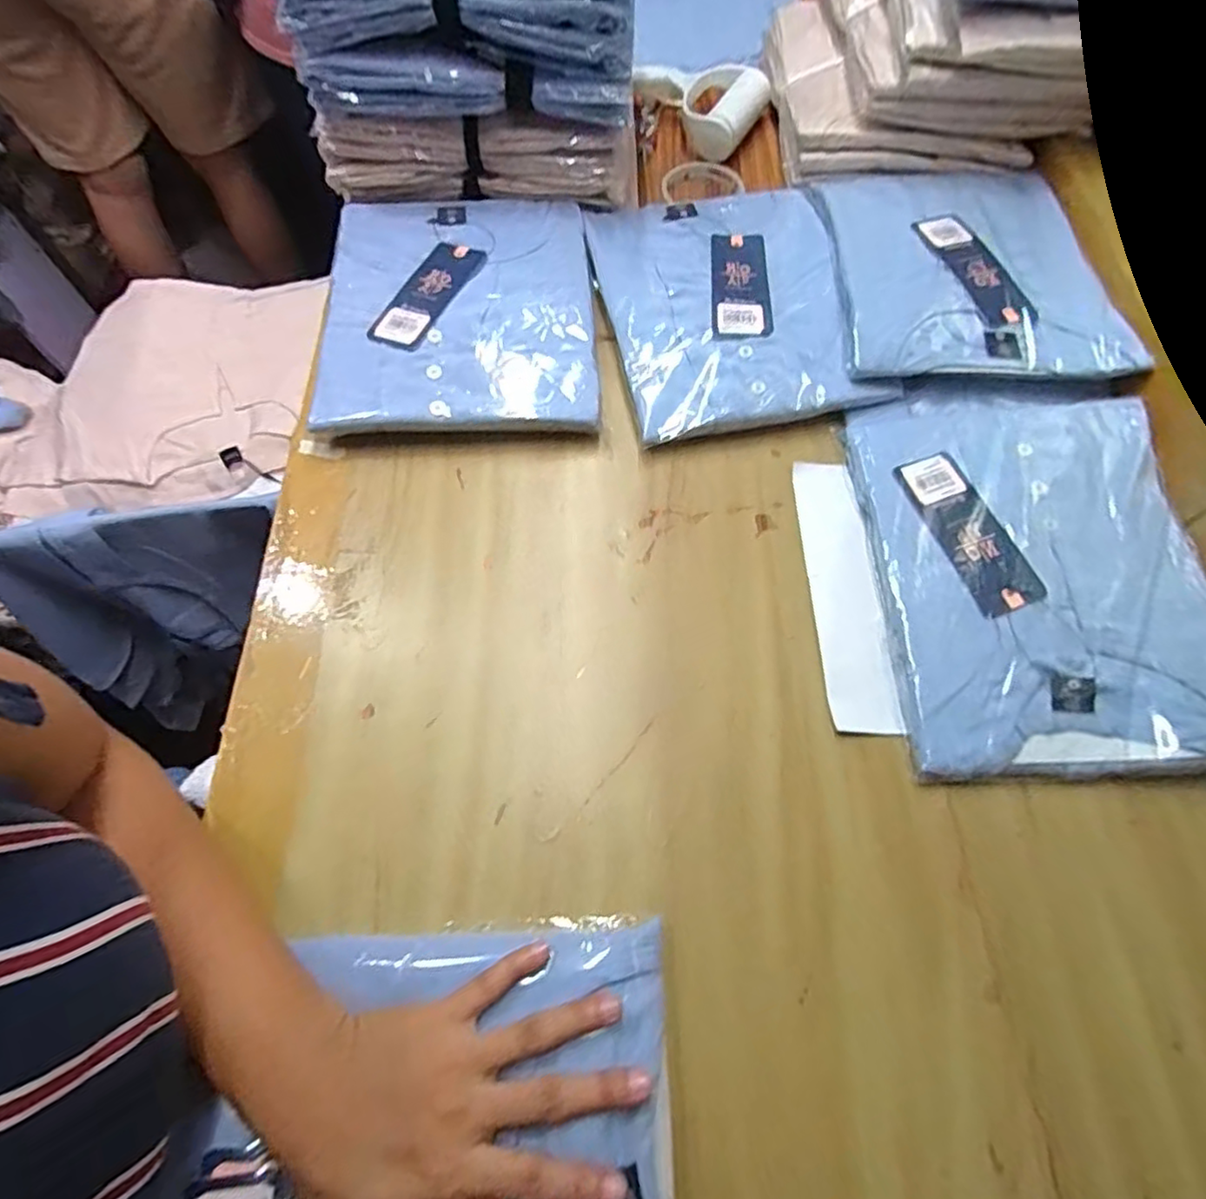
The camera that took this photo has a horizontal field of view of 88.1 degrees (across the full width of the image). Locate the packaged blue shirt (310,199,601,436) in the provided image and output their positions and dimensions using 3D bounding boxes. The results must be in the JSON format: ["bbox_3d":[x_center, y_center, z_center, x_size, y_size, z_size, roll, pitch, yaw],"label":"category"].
[{"bbox_3d":[-0.114,-0.237,0.507,0.208,0.035,0.244,-3,65,-3],"label":"packaged blue shirt"}]

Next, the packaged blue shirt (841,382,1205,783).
[{"bbox_3d":[0.287,-0.025,0.419,0.205,0.036,0.275,-1,65,-2],"label":"packaged blue shirt"}]

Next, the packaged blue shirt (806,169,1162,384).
[{"bbox_3d":[0.287,-0.275,0.504,0.200,0.021,0.244,0,65,-1],"label":"packaged blue shirt"}]

